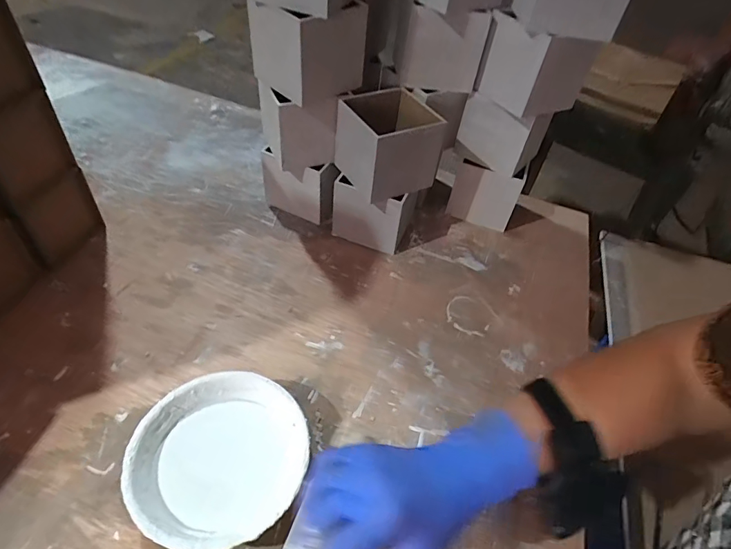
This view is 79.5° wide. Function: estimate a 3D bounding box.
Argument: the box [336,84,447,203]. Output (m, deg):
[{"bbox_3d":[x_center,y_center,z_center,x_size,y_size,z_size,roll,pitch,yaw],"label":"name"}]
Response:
[{"bbox_3d":[0.034,-0.195,0.650,0.114,0.110,0.123,-20,52,-25],"label":"box"}]

